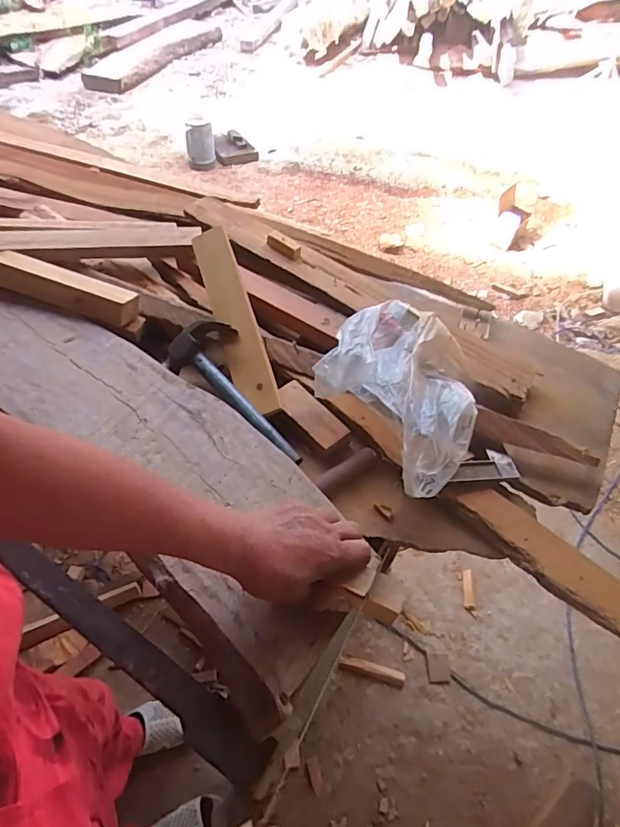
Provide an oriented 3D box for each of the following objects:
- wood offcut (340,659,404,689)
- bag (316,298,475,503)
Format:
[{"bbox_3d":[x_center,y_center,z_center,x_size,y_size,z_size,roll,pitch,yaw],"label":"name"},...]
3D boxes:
[{"bbox_3d":[0.136,0.562,1.072,0.142,0.009,0.030,15,53,8],"label":"wood offcut"},{"bbox_3d":[0.120,-0.038,0.596,0.199,0.065,0.236,-30,60,-24],"label":"bag"}]

